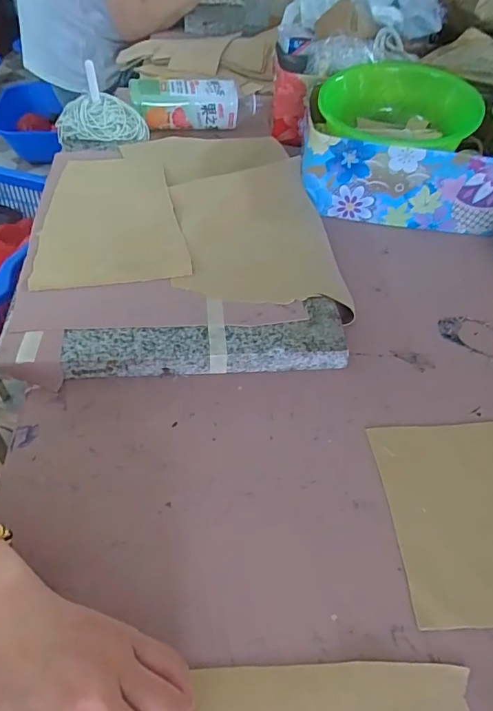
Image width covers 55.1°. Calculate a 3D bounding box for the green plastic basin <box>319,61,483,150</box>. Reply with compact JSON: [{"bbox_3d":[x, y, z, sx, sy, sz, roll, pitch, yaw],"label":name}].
[{"bbox_3d":[0.181,-0.302,0.577,0.167,0.055,0.170,2,48,-2],"label":"green plastic basin"}]

